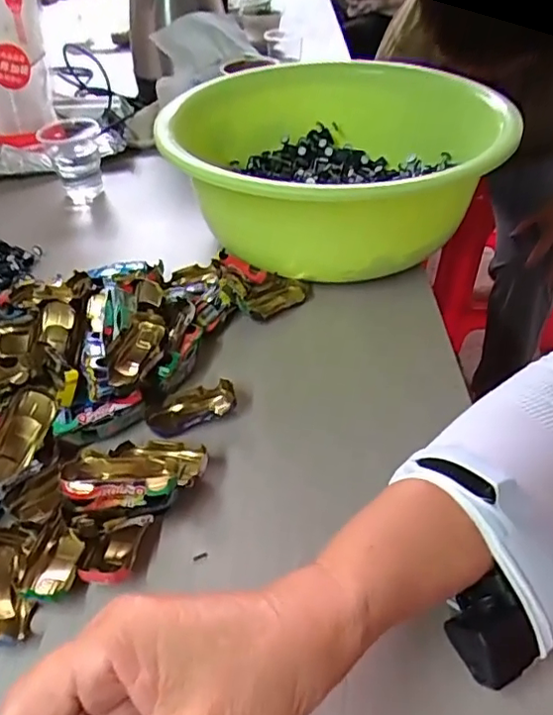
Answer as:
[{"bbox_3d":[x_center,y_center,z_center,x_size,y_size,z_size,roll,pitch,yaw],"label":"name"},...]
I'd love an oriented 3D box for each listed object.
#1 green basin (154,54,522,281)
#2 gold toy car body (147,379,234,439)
[{"bbox_3d":[0.047,-0.194,0.569,0.295,0.123,0.350,-10,42,-10],"label":"green basin"},{"bbox_3d":[-0.061,0.034,0.411,0.063,0.012,0.035,-14,42,-14],"label":"gold toy car body"}]

